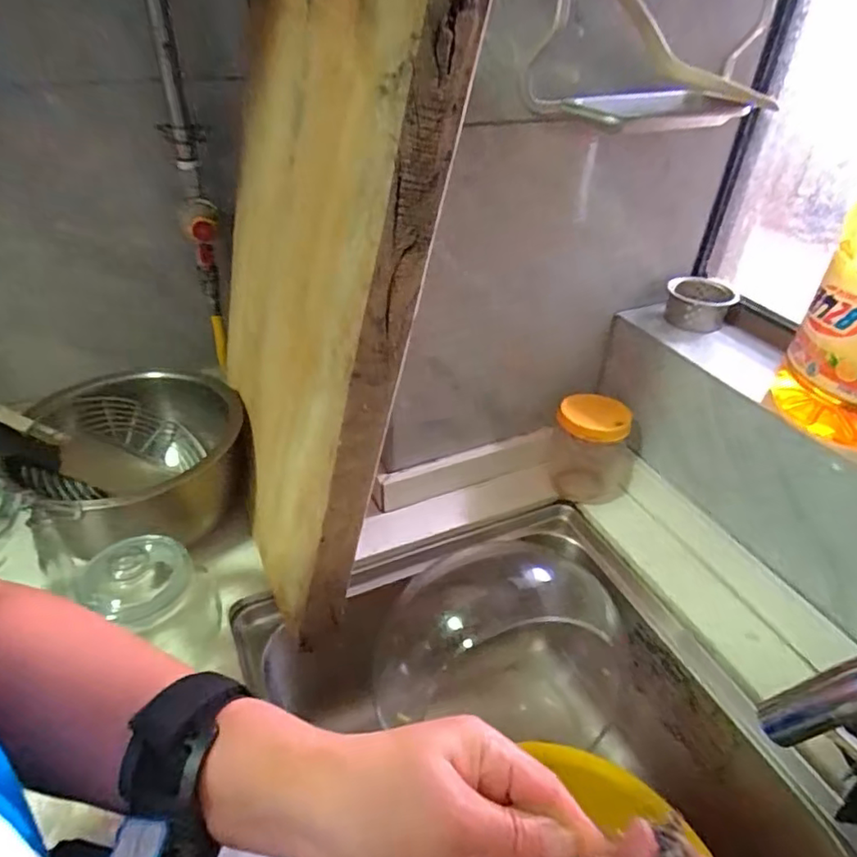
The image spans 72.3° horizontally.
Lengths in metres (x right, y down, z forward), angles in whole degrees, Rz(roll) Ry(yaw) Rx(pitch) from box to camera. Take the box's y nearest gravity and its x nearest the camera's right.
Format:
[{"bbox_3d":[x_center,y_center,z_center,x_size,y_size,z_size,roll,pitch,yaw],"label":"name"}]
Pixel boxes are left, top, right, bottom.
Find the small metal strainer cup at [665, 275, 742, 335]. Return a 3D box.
[{"bbox_3d":[0.313,-0.147,0.679,0.069,0.037,0.087,16,40,17],"label":"small metal strainer cup"}]

